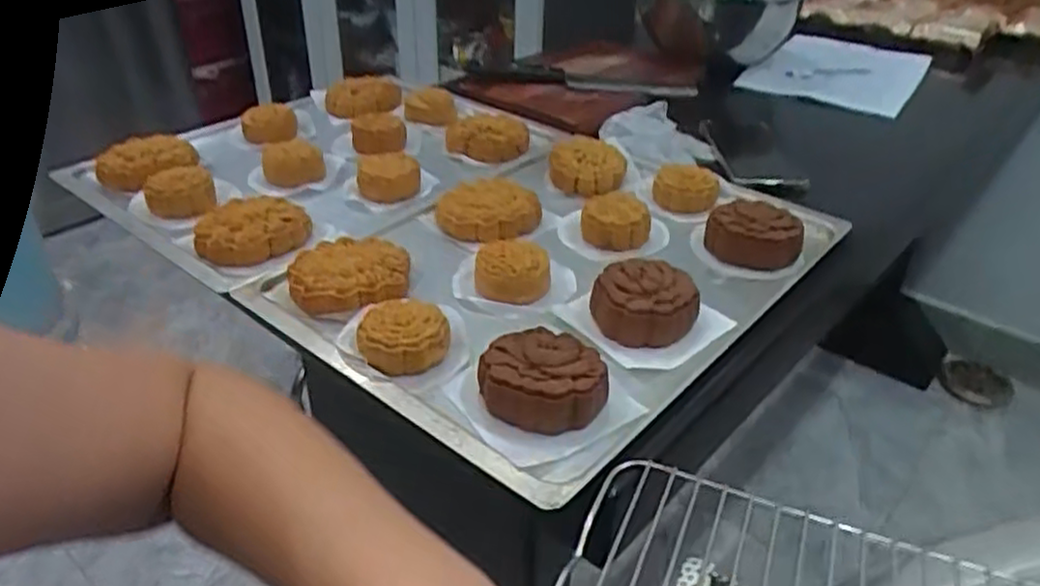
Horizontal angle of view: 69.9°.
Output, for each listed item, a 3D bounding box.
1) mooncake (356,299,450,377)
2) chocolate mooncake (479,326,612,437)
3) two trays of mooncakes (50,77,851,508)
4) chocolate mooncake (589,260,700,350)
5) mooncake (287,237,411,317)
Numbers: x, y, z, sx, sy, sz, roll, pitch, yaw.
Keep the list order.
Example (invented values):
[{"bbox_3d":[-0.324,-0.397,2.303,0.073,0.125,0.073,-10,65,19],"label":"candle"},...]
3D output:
[{"bbox_3d":[-0.078,0.029,0.500,0.055,0.023,0.053,1,34,-1],"label":"mooncake"},{"bbox_3d":[0.015,0.055,0.462,0.068,0.027,0.068,1,34,-1],"label":"chocolate mooncake"},{"bbox_3d":[-0.071,-0.085,0.675,0.587,0.043,0.417,26,41,32],"label":"two trays of mooncakes"},{"bbox_3d":[0.089,0.005,0.535,0.073,0.034,0.061,5,34,6],"label":"chocolate mooncake"},{"bbox_3d":[-0.129,-0.013,0.565,0.087,0.025,0.081,-7,35,-12],"label":"mooncake"}]

